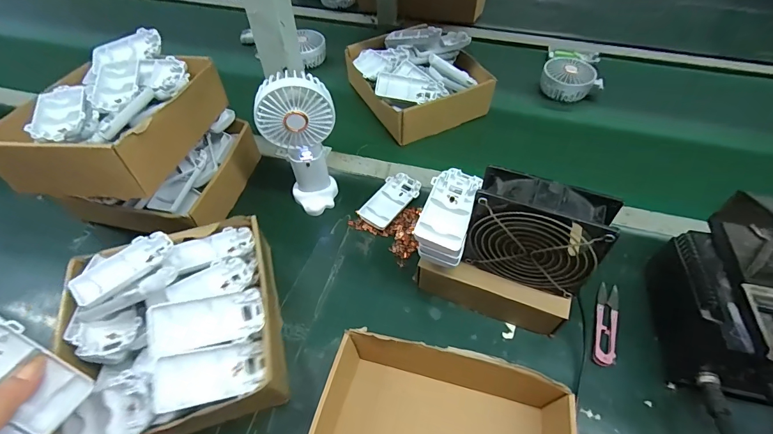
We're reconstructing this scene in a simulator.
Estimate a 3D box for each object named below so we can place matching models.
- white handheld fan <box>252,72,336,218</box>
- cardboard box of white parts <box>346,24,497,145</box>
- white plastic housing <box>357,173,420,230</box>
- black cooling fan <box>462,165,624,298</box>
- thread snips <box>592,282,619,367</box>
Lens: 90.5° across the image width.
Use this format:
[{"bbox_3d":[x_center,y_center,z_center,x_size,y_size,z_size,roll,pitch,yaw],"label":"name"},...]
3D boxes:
[{"bbox_3d":[-0.103,-0.082,0.477,0.086,0.188,0.050,-5,53,-5],"label":"white handheld fan"},{"bbox_3d":[0.052,-0.247,0.666,0.189,0.081,0.207,-23,57,-17],"label":"cardboard box of white parts"},{"bbox_3d":[0.007,-0.023,0.539,0.047,0.017,0.099,31,59,21],"label":"white plastic housing"},{"bbox_3d":[0.143,0.017,0.378,0.118,0.114,0.044,20,56,15],"label":"black cooling fan"},{"bbox_3d":[0.250,0.120,0.433,0.023,0.010,0.104,19,55,13],"label":"thread snips"}]

